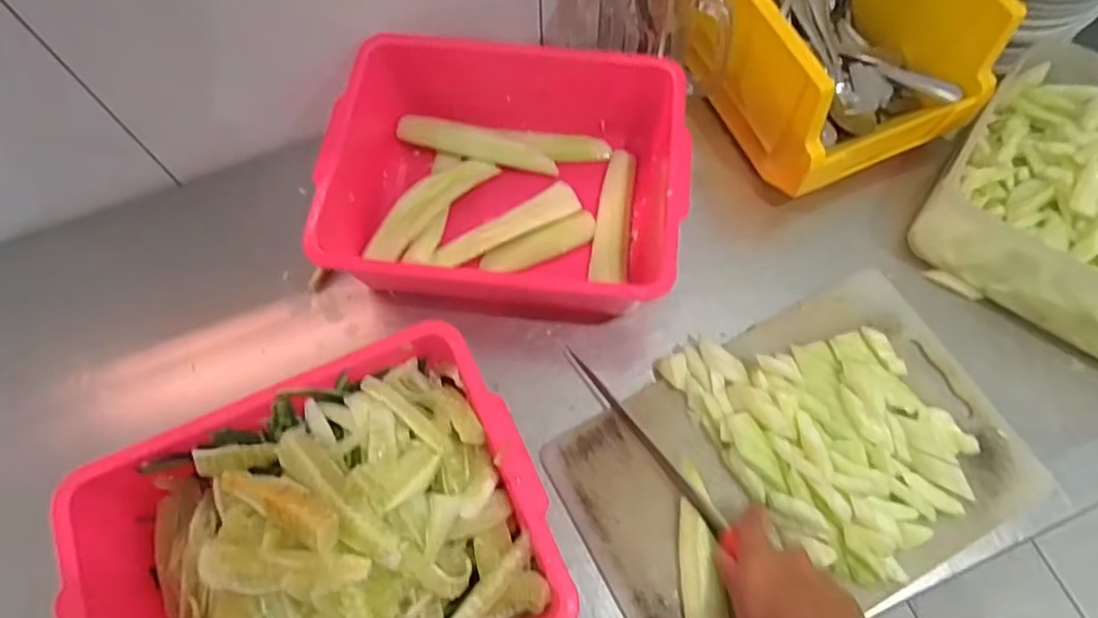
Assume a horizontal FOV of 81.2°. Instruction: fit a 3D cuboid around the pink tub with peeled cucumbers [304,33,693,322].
[{"bbox_3d":[-0.034,-0.126,0.590,0.295,0.103,0.236,5,67,3],"label":"pink tub with peeled cucumbers"}]

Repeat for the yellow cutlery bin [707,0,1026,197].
[{"bbox_3d":[0.263,-0.268,0.610,0.195,0.135,0.259,-22,68,-8],"label":"yellow cutlery bin"}]

